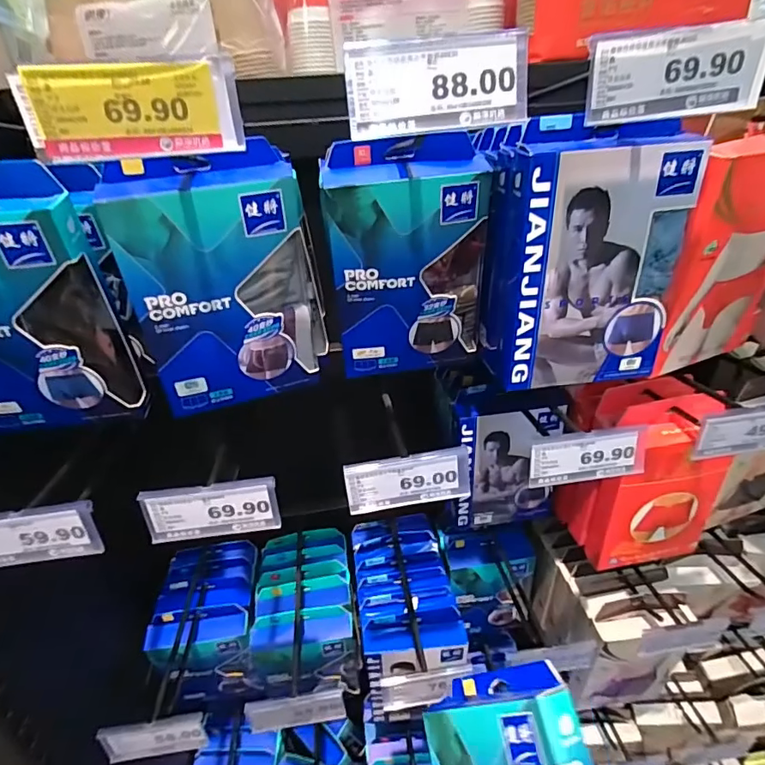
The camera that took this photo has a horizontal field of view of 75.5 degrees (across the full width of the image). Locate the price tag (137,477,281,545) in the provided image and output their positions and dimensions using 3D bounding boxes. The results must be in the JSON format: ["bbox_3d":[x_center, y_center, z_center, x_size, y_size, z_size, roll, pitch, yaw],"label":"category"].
[{"bbox_3d":[-0.132,0.099,0.385,0.099,0.046,0.009,-6,29,-5],"label":"price tag"}]

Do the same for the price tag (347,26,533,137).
[{"bbox_3d":[0.031,-0.164,0.273,0.099,0.045,0.007,-7,29,-5],"label":"price tag"}]

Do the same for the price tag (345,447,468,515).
[{"bbox_3d":[0.021,0.081,0.404,0.100,0.046,0.010,-7,29,-6],"label":"price tag"}]

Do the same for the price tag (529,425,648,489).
[{"bbox_3d":[0.172,0.063,0.415,0.097,0.045,0.005,-7,20,-3],"label":"price tag"}]

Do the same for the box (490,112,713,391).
[{"bbox_3d":[0.161,-0.092,0.393,0.140,0.199,0.036,-5,29,-3],"label":"box"}]

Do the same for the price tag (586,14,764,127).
[{"bbox_3d":[0.170,-0.179,0.285,0.103,0.047,0.005,-5,29,-2],"label":"price tag"}]

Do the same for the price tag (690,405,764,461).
[{"bbox_3d":[0.319,0.041,0.424,0.096,0.054,0.008,-5,29,-3],"label":"price tag"}]

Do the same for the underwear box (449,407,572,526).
[{"bbox_3d":[0.156,0.111,0.624,0.133,0.180,0.024,-4,29,0],"label":"underwear box"}]

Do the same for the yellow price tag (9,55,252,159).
[{"bbox_3d":[-0.129,-0.142,0.259,0.106,0.040,0.005,-6,32,-5],"label":"yellow price tag"}]

